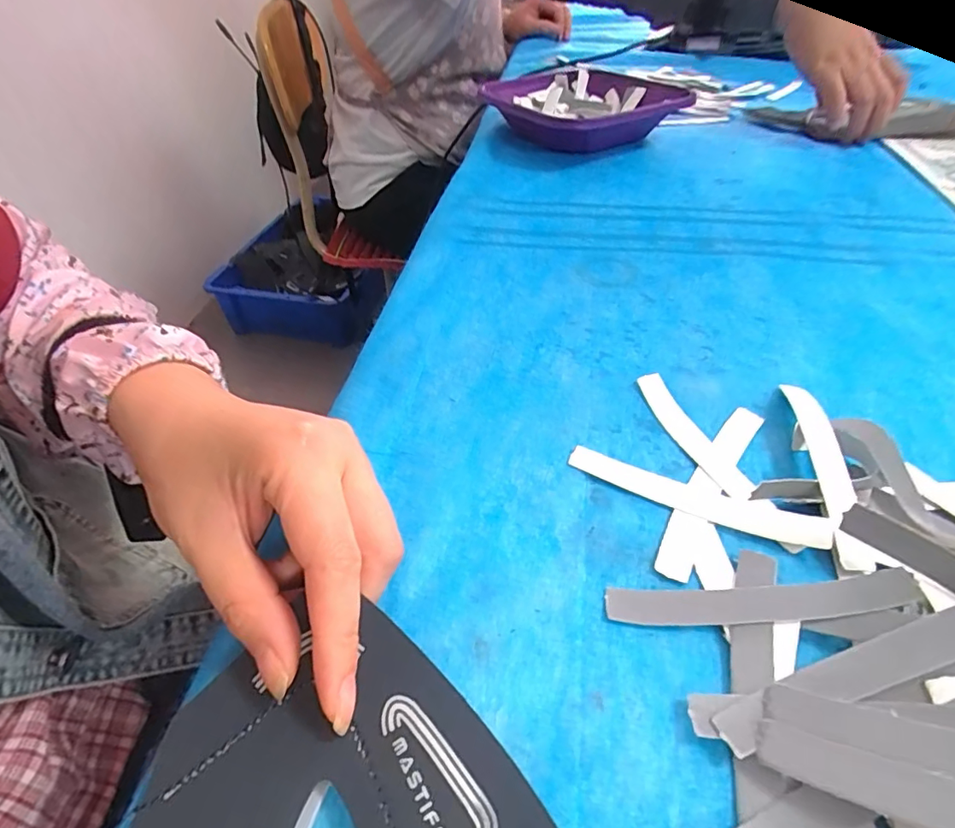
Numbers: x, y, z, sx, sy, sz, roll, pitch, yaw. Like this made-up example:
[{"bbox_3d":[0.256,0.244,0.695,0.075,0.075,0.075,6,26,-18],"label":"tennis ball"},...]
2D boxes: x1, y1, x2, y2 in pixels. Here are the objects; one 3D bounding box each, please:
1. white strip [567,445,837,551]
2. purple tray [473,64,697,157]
[{"bbox_3d":[0.090,0.035,0.215,0.104,0.004,0.016,17,49,20],"label":"white strip"},{"bbox_3d":[0.094,-0.277,0.463,0.121,0.049,0.165,-24,48,-18],"label":"purple tray"}]

